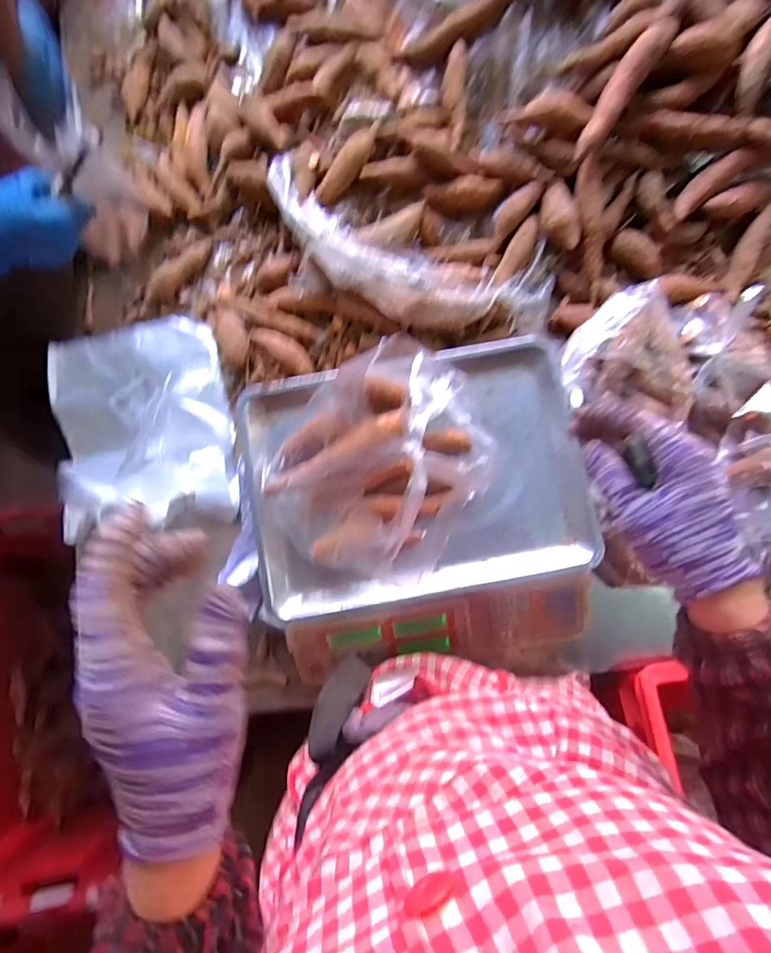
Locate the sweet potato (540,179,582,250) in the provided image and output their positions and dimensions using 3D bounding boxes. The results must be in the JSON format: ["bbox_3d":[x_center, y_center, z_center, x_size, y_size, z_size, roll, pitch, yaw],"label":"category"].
[{"bbox_3d":[0.212,-0.318,0.606,0.039,0.031,0.086,-8,82,1],"label":"sweet potato"}]

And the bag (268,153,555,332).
[{"bbox_3d":[0.014,-0.271,0.600,0.383,0.070,0.133,22,83,5],"label":"bag"}]

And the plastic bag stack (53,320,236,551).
[{"bbox_3d":[-0.295,-0.060,0.614,0.208,0.047,0.245,-9,82,0],"label":"plastic bag stack"}]

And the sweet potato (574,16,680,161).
[{"bbox_3d":[0.271,-0.445,0.576,0.032,0.037,0.181,34,84,6],"label":"sweet potato"}]

